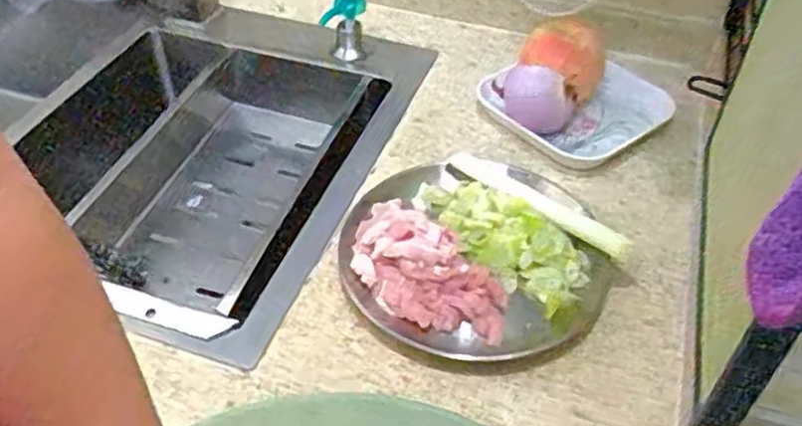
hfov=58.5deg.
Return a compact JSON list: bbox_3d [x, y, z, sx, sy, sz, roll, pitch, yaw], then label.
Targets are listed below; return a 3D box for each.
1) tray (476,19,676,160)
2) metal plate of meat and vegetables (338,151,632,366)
[{"bbox_3d":[0.164,-0.120,0.664,0.138,0.067,0.141,-26,51,-26],"label":"tray"},{"bbox_3d":[0.050,0.023,0.532,0.180,0.033,0.200,-22,49,-23],"label":"metal plate of meat and vegetables"}]

